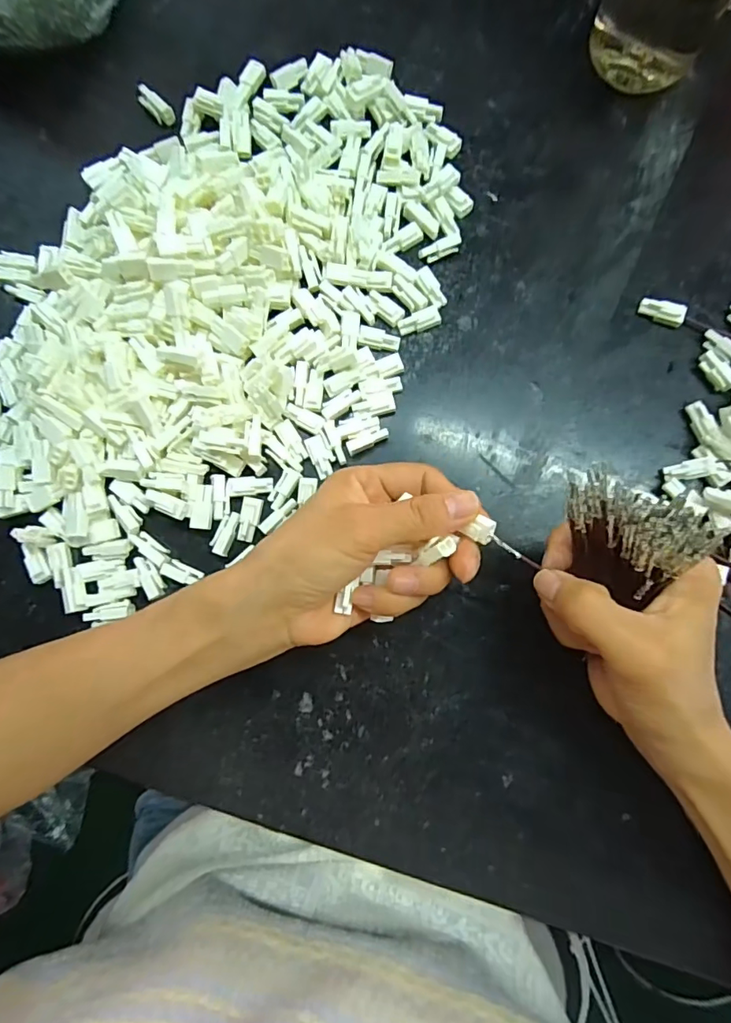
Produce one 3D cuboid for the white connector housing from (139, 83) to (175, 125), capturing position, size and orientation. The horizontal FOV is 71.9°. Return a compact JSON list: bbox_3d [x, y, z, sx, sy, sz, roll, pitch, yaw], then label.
[{"bbox_3d":[-0.132,-0.255,0.318,0.012,0.008,0.028,-40,84,-4],"label":"white connector housing"}]

